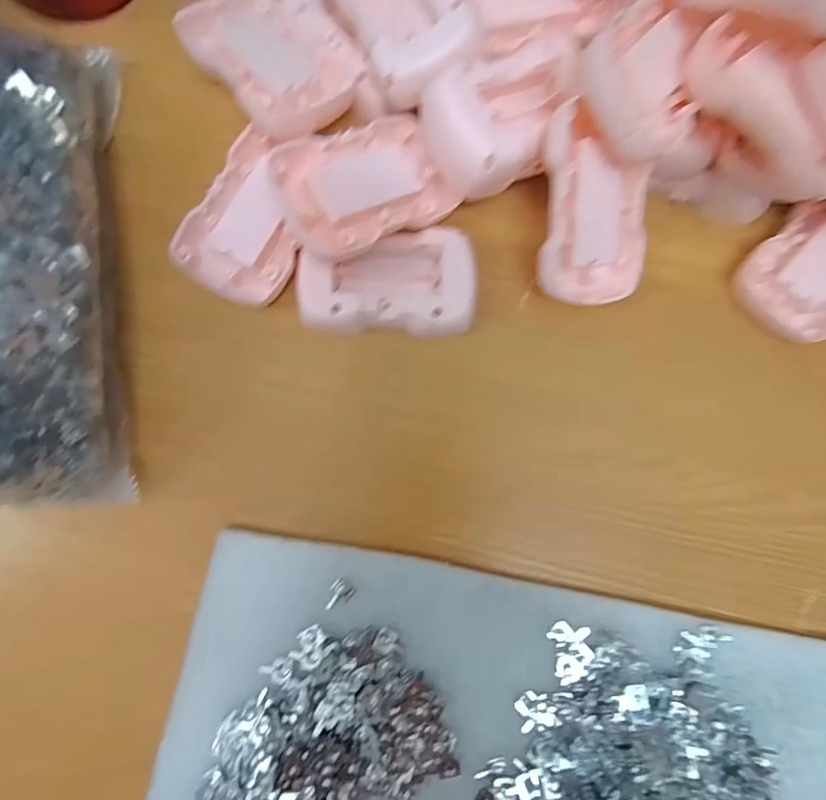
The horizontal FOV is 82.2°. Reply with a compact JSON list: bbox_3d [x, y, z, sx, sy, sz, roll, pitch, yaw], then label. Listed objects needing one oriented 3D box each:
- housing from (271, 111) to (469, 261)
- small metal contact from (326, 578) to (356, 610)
[{"bbox_3d":[-0.022,-0.101,0.224,0.084,0.014,0.054,-30,94,-25],"label":"housing"},{"bbox_3d":[-0.034,0.089,0.215,0.010,0.004,0.014,43,81,1],"label":"small metal contact"}]

